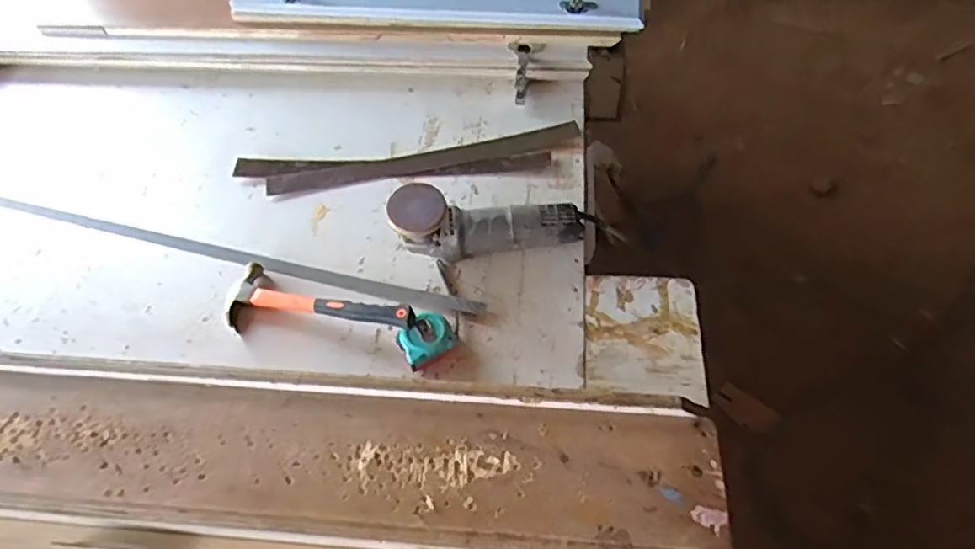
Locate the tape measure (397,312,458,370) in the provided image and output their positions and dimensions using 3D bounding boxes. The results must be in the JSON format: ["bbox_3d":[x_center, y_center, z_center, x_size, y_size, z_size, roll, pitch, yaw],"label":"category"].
[{"bbox_3d":[-0.078,0.081,0.790,0.066,0.034,0.062,-30,58,-16],"label":"tape measure"}]

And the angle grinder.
[{"bbox_3d":[0.007,-0.062,0.840,0.266,0.114,0.082,-3,54,2],"label":"angle grinder"}]

